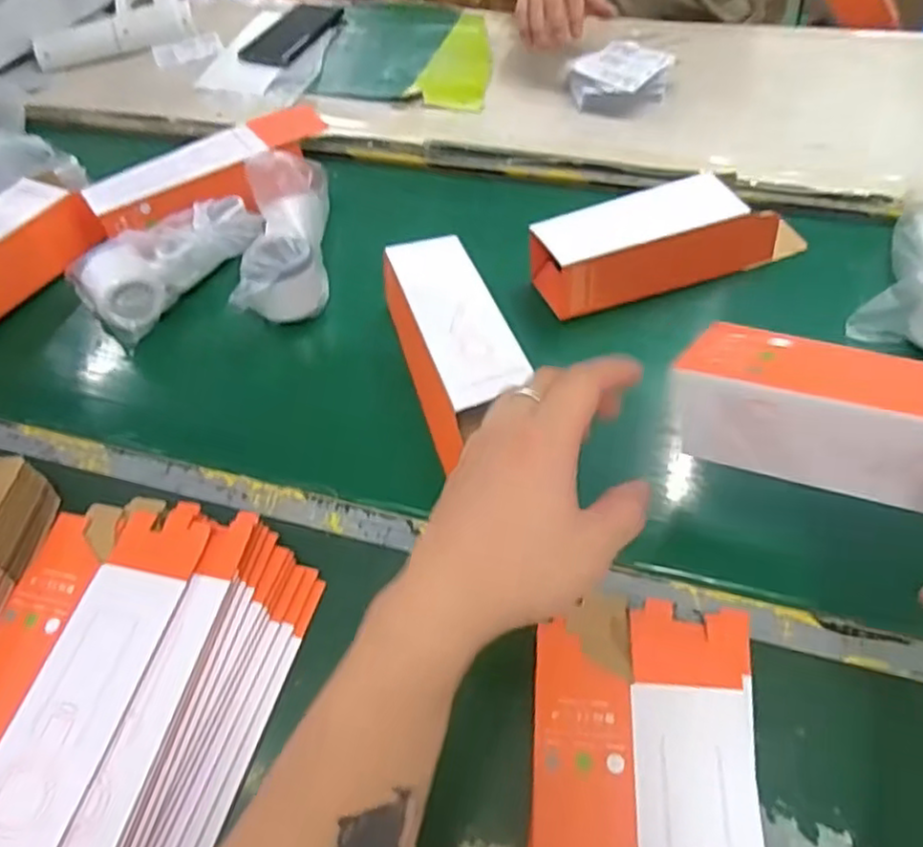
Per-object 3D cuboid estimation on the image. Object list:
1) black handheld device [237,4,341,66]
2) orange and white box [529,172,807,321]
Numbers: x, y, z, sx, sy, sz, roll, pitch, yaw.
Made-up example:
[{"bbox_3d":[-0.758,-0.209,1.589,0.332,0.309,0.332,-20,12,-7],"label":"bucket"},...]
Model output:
[{"bbox_3d":[-0.223,-0.520,0.910,0.078,0.006,0.172,19,58,17],"label":"black handheld device"},{"bbox_3d":[0.177,-0.163,0.592,0.228,0.053,0.069,-16,55,-7],"label":"orange and white box"}]

